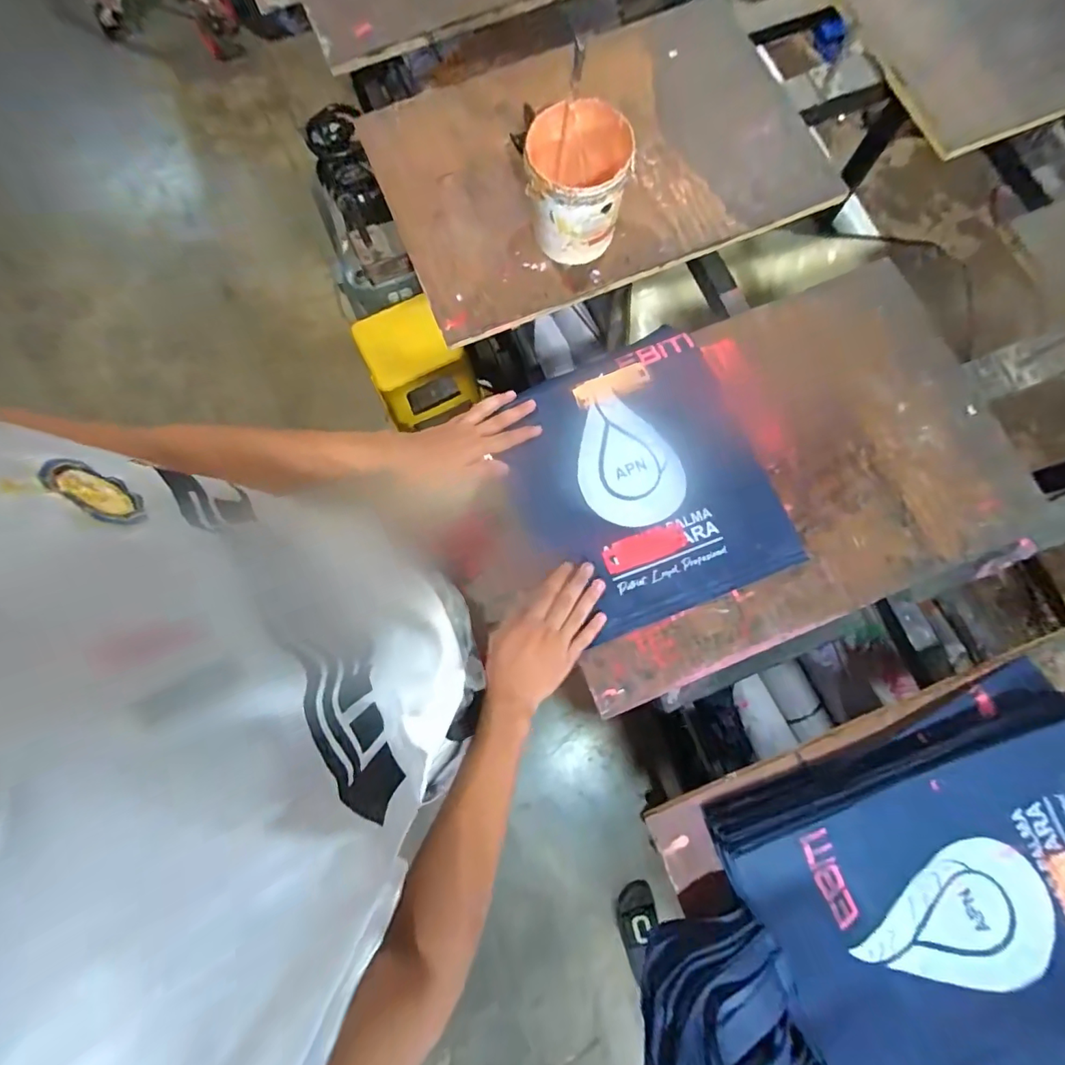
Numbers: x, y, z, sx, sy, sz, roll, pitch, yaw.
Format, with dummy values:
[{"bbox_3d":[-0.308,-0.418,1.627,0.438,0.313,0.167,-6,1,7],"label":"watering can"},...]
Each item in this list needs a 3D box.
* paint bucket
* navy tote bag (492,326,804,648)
[{"bbox_3d":[0.053,-0.421,0.616,0.116,0.123,0.118,0,78,0],"label":"paint bucket"},{"bbox_3d":[0.129,-0.068,0.612,0.294,0.015,0.335,-22,78,-5],"label":"navy tote bag"}]

